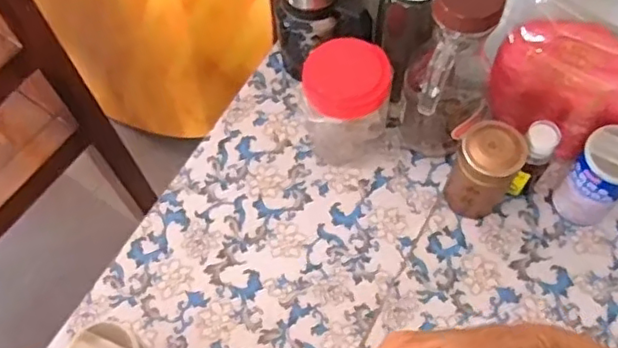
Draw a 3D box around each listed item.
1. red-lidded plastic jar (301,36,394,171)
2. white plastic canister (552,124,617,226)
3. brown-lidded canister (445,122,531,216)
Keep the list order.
[{"bbox_3d":[0.044,-0.078,0.725,0.101,0.143,0.087,8,64,5],"label":"red-lidded plastic jar"},{"bbox_3d":[0.309,0.005,0.672,0.068,0.122,0.063,0,64,1],"label":"white plastic canister"},{"bbox_3d":[0.192,0.000,0.683,0.066,0.113,0.070,0,64,1],"label":"brown-lidded canister"}]

